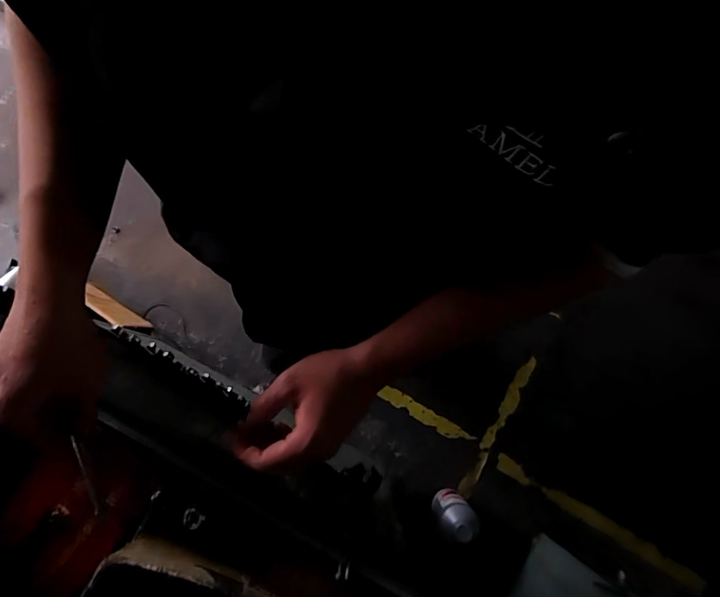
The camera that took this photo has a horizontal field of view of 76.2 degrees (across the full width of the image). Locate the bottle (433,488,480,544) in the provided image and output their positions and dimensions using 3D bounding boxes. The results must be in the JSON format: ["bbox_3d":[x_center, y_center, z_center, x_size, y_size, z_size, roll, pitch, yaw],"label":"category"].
[{"bbox_3d":[0.239,0.546,1.169,0.093,0.260,0.076,-29,80,-5],"label":"bottle"}]

